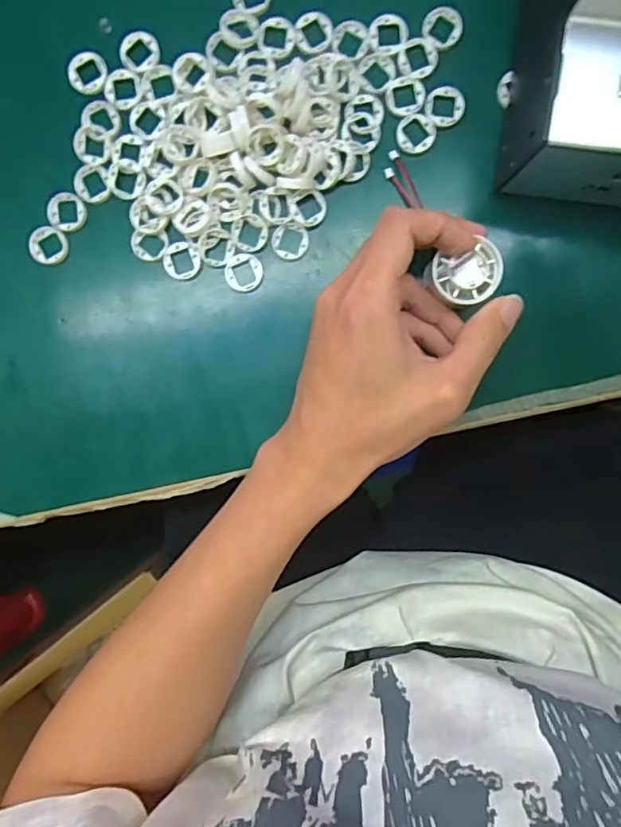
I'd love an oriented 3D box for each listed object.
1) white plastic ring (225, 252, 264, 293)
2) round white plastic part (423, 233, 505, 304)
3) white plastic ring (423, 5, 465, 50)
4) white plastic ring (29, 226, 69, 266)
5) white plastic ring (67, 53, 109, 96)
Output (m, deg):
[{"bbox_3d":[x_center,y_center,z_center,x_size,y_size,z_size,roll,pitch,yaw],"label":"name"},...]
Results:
[{"bbox_3d":[-0.040,-0.084,0.347,0.022,0.004,0.022,0,92,2],"label":"white plastic ring"},{"bbox_3d":[0.085,-0.075,0.311,0.039,0.012,0.032,-29,92,2],"label":"round white plastic part"},{"bbox_3d":[0.077,-0.224,0.338,0.023,0.004,0.023,0,92,2],"label":"white plastic ring"},{"bbox_3d":[-0.158,-0.101,0.351,0.022,0.007,0.022,0,92,2],"label":"white plastic ring"},{"bbox_3d":[-0.131,-0.200,0.342,0.022,0.005,0.024,0,92,2],"label":"white plastic ring"}]

